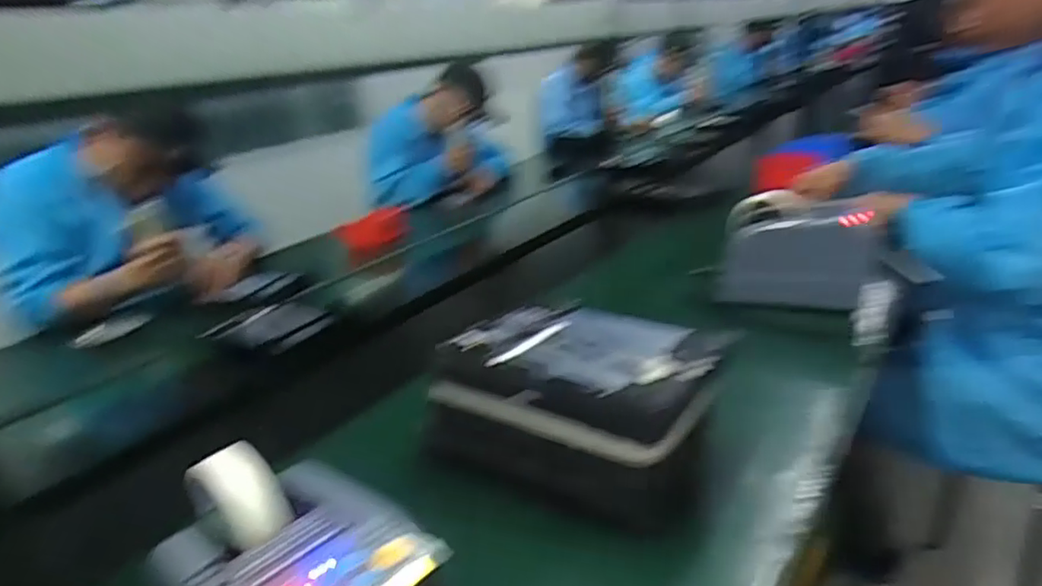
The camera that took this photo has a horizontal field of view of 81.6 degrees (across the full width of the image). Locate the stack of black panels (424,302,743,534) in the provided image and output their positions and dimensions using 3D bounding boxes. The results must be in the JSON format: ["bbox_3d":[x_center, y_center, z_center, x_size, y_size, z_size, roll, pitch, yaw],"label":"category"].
[{"bbox_3d":[0.053,0.107,0.579,0.250,0.125,0.173,9,27,36],"label":"stack of black panels"}]

